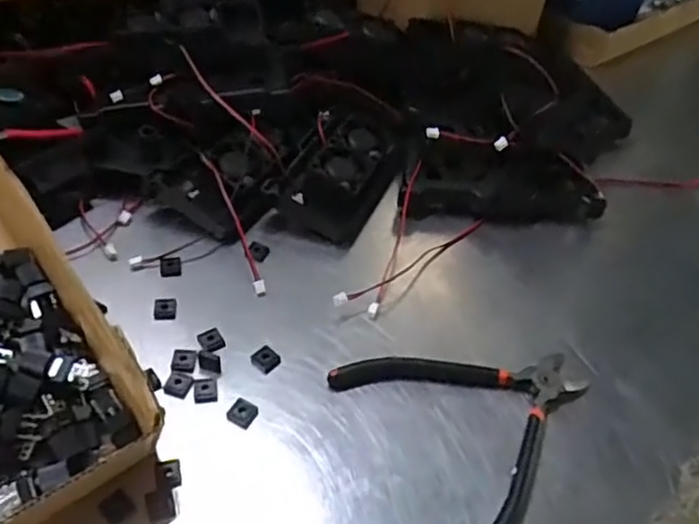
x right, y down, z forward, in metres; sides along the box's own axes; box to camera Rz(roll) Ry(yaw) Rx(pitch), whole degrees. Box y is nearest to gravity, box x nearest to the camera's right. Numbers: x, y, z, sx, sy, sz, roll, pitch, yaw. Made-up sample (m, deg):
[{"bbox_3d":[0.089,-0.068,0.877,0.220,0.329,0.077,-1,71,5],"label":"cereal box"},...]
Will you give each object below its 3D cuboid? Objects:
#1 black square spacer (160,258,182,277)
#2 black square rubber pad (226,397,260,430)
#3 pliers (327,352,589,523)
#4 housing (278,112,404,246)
[{"bbox_3d":[-0.117,0.003,0.436,0.013,0.004,0.016,-4,49,-10],"label":"black square spacer"},{"bbox_3d":[-0.059,0.083,0.372,0.014,0.006,0.015,25,51,15],"label":"black square rubber pad"},{"bbox_3d":[0.076,0.085,0.382,0.129,0.009,0.122,-22,54,-23],"label":"pliers"},{"bbox_3d":[-0.001,-0.073,0.503,0.061,0.027,0.120,20,49,11],"label":"housing"}]

